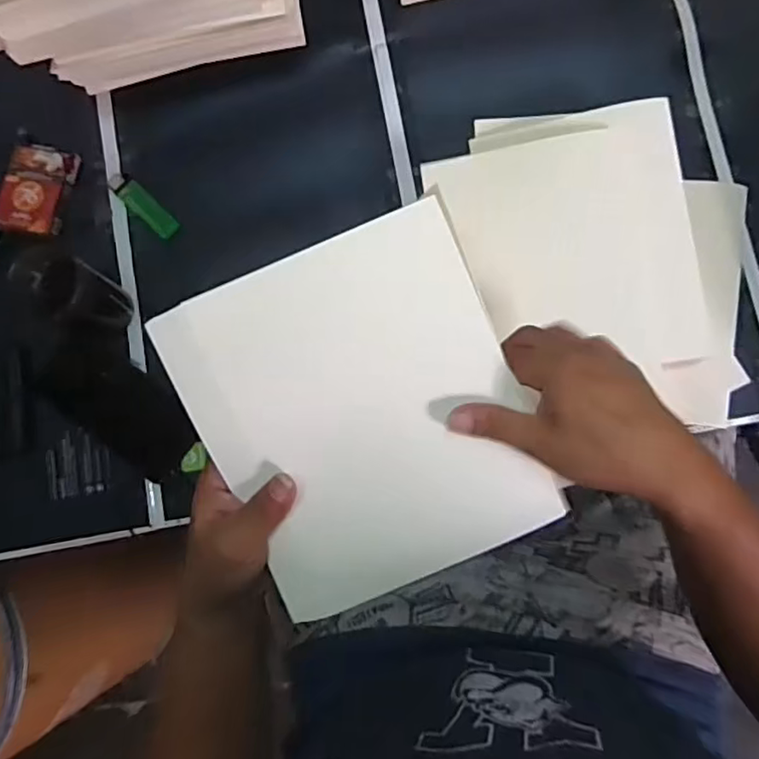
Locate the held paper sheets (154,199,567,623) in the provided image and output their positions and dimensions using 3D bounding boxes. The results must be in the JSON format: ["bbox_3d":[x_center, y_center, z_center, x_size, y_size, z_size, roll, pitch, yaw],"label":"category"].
[{"bbox_3d":[-0.009,0.026,0.367,0.188,0.017,0.215,-24,96,1],"label":"held paper sheets"}]

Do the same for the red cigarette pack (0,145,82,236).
[{"bbox_3d":[-0.336,-0.186,0.581,0.054,0.026,0.088,16,85,6],"label":"red cigarette pack"}]

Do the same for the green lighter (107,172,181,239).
[{"bbox_3d":[-0.233,-0.173,0.580,0.083,0.008,0.024,44,88,8],"label":"green lighter"}]

